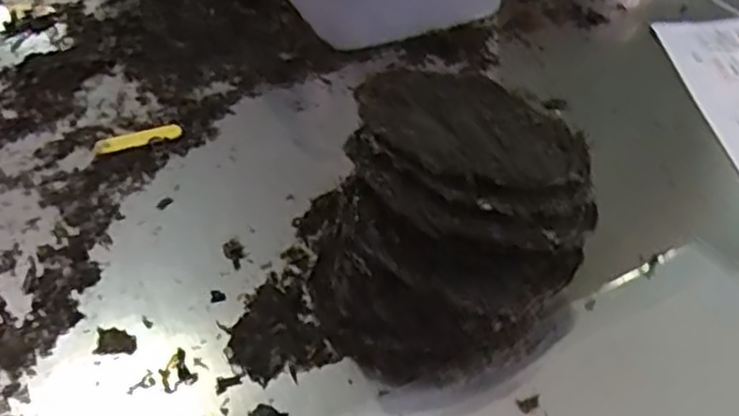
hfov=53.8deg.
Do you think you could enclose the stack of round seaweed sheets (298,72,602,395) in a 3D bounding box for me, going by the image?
[{"bbox_3d":[0.066,-0.009,0.608,0.230,0.165,0.245,-7,43,-9],"label":"stack of round seaweed sheets"}]

